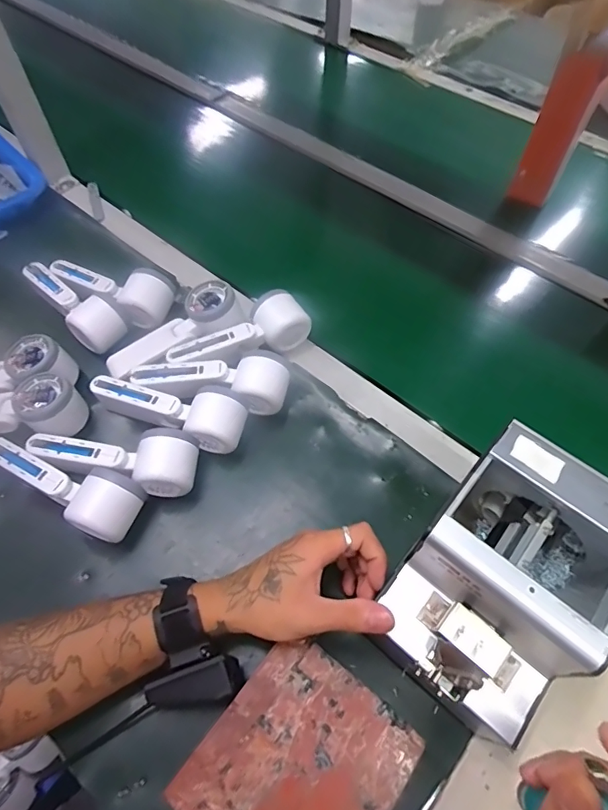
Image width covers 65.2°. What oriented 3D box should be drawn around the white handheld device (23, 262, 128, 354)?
[{"bbox_3d":[-0.282,-0.126,0.584,0.055,0.046,0.154,-39,66,-22],"label":"white handheld device"}]

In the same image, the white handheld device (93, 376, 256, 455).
[{"bbox_3d":[-0.141,0.003,0.515,0.159,0.050,0.060,17,60,10],"label":"white handheld device"}]

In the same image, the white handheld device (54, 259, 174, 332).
[{"bbox_3d":[-0.240,-0.152,0.595,0.152,0.050,0.075,22,61,13],"label":"white handheld device"}]

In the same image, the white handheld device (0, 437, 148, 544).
[{"bbox_3d":[-0.237,0.082,0.466,0.158,0.052,0.055,18,60,11],"label":"white handheld device"}]

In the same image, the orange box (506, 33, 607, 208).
[{"bbox_3d":[0.360,-0.391,0.667,0.059,0.192,0.075,27,62,15],"label":"orange box"}]

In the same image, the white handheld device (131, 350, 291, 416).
[{"bbox_3d":[-0.099,-0.019,0.523,0.166,0.049,0.069,-8,59,-5],"label":"white handheld device"}]

